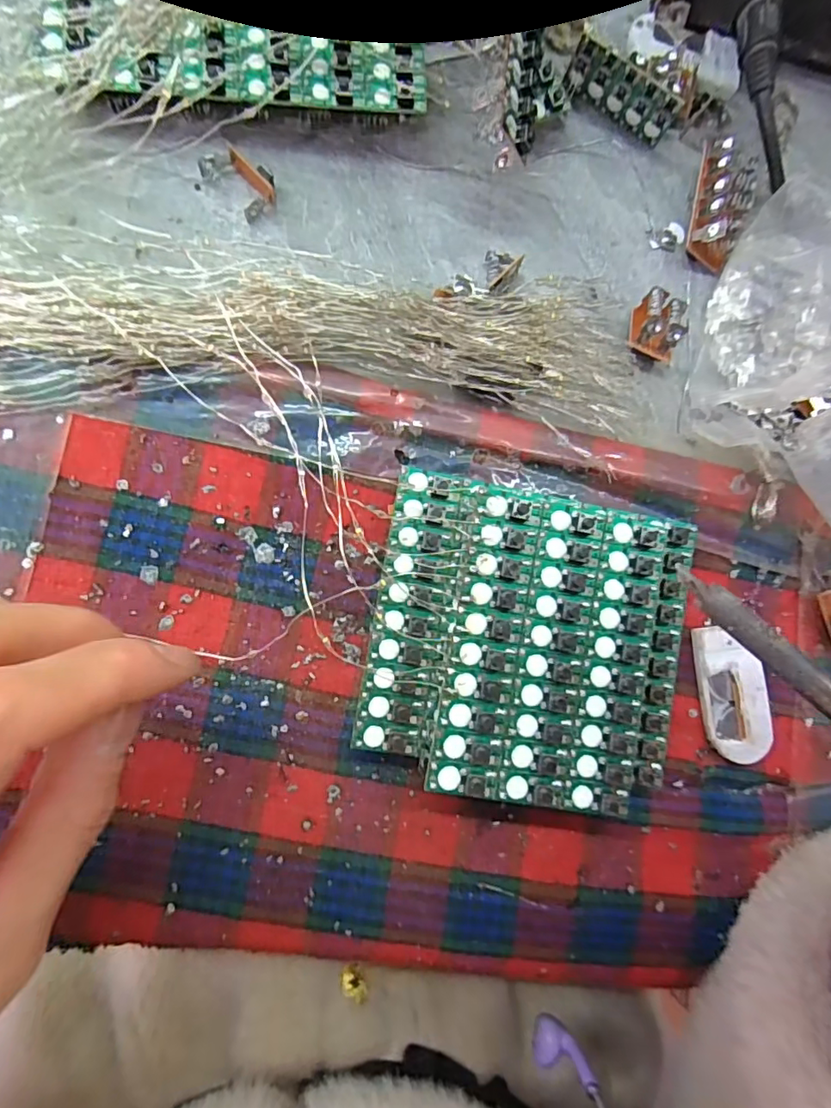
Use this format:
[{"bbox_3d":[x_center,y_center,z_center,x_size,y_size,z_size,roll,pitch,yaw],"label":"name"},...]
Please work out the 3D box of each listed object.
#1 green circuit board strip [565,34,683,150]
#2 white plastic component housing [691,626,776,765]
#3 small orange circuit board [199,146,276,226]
[{"bbox_3d":[0.082,-0.184,0.210,0.045,0.022,0.010,30,82,-6],"label":"green circuit board strip"},{"bbox_3d":[0.122,0.053,0.201,0.024,0.005,0.050,-10,86,6],"label":"white plastic component housing"},{"bbox_3d":[-0.063,-0.137,0.192,0.025,0.008,0.017,43,81,-4],"label":"small orange circuit board"}]

